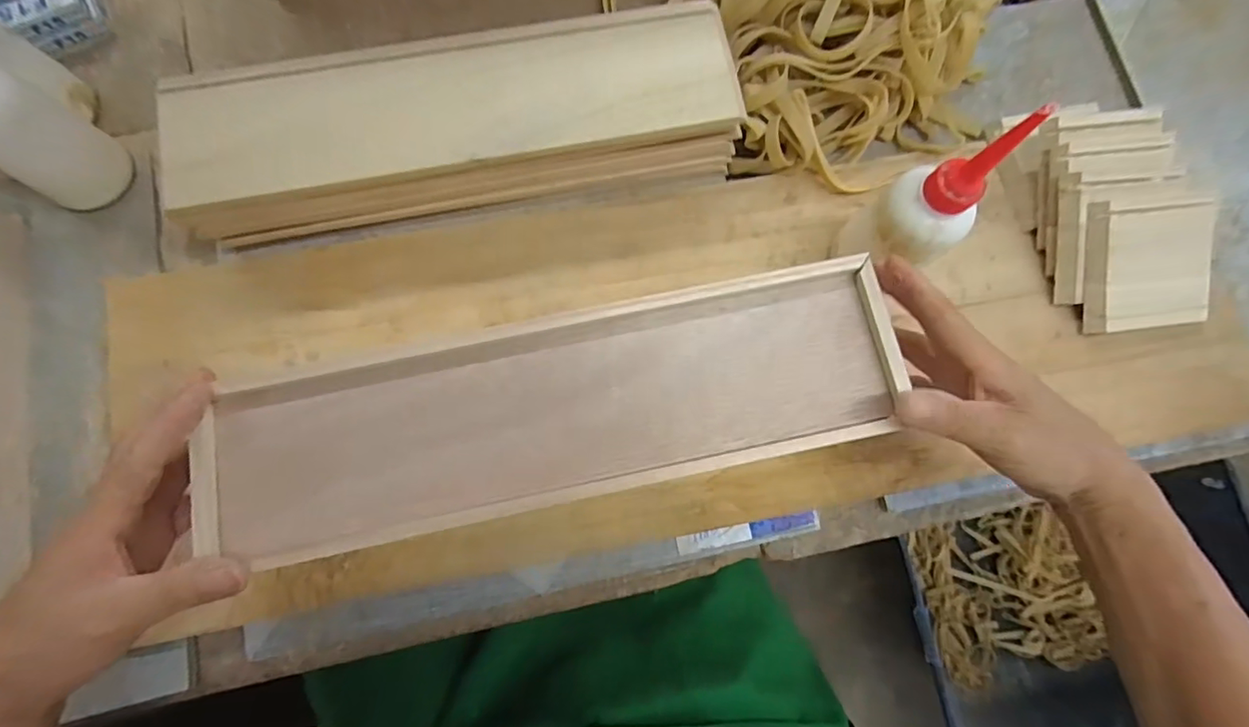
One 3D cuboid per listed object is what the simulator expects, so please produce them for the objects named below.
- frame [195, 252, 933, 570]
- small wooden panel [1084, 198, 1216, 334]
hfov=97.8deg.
[{"bbox_3d":[-0.035,0.024,0.302,0.375,0.013,0.103,-12,79,-4],"label":"frame"},{"bbox_3d":[0.384,-0.072,0.396,0.093,0.014,0.091,-6,99,-4],"label":"small wooden panel"}]

